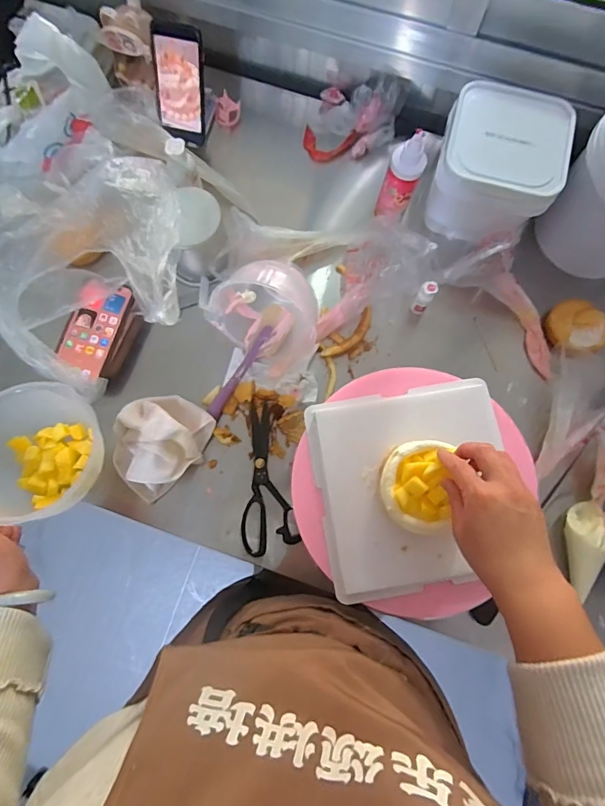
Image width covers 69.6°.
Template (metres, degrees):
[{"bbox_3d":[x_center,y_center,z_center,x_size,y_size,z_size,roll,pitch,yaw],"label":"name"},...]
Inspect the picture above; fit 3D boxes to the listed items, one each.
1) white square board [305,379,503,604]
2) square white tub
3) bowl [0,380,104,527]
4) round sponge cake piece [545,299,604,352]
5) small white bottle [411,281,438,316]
[{"bbox_3d":[0.128,0.098,0.509,0.217,0.024,0.228,-11,79,5],"label":"white square board"},{"bbox_3d":[0.292,-0.359,0.675,0.166,0.128,0.175,16,78,3],"label":"square white tub"},{"bbox_3d":[-0.308,0.057,0.503,0.147,0.082,0.145,0,78,-1],"label":"bowl"},{"bbox_3d":[0.433,-0.122,0.678,0.099,0.028,0.088,-18,79,-4],"label":"round sponge cake piece"},{"bbox_3d":[0.185,-0.160,0.666,0.023,0.063,0.028,28,79,5],"label":"small white bottle"}]

